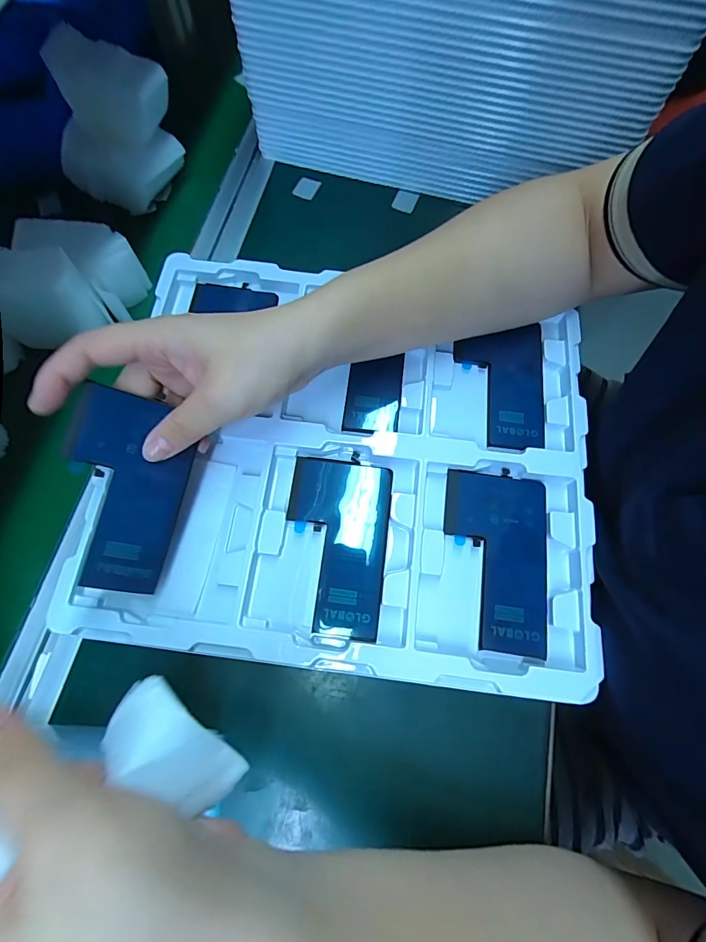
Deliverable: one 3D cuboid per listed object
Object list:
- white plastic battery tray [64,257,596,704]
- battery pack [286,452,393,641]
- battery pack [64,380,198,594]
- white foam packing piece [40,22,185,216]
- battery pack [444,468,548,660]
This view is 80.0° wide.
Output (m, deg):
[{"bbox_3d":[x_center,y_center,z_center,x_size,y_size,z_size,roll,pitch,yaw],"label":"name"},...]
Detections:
[{"bbox_3d":[0.000,-0.014,0.285,0.309,0.020,0.269,8,74,2],"label":"white plastic battery tray"},{"bbox_3d":[-0.012,0.045,0.269,0.065,0.007,0.109,6,74,2],"label":"battery pack"},{"bbox_3d":[-0.129,0.012,0.236,0.063,0.006,0.107,17,82,-33],"label":"battery pack"},{"bbox_3d":[-0.206,-0.294,0.356,0.084,0.094,0.078,31,76,9],"label":"white foam packing piece"},{"bbox_3d":[0.090,0.054,0.266,0.064,0.007,0.110,7,74,2],"label":"battery pack"}]

